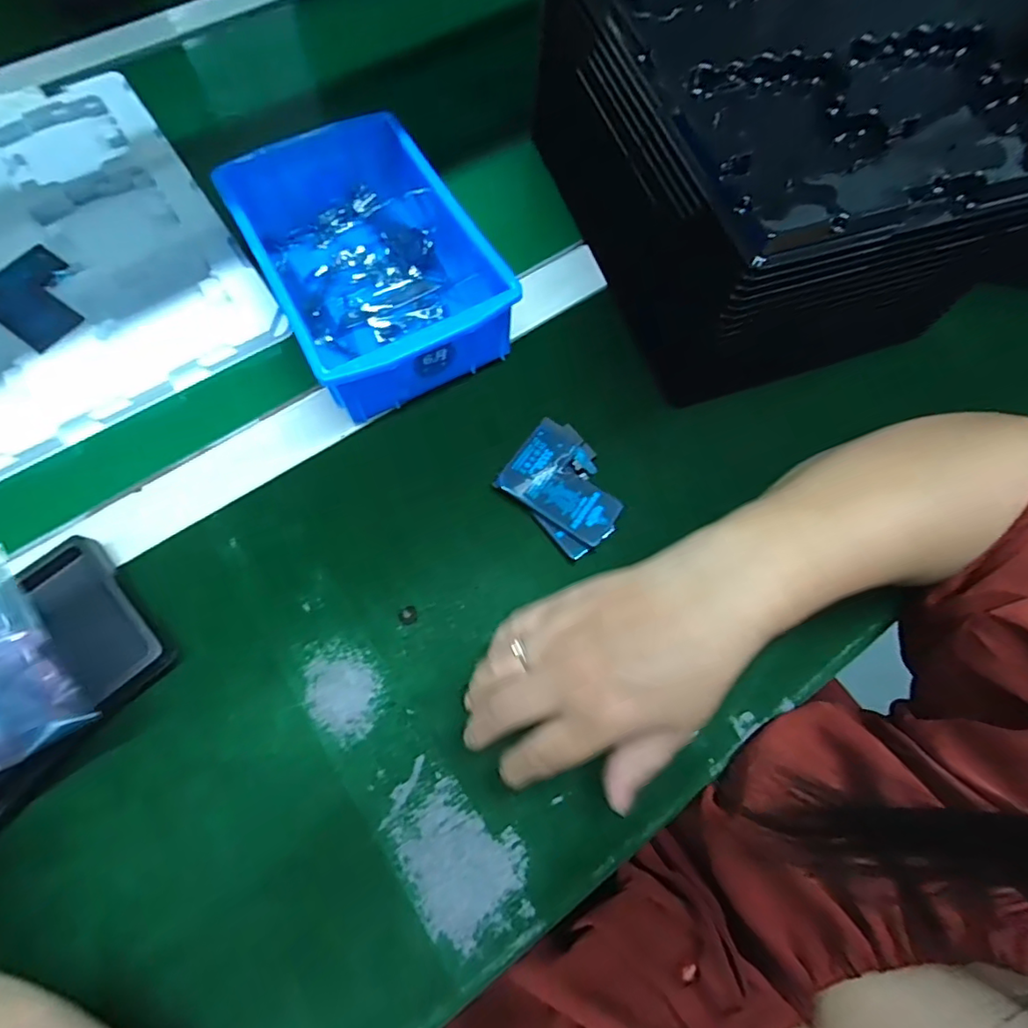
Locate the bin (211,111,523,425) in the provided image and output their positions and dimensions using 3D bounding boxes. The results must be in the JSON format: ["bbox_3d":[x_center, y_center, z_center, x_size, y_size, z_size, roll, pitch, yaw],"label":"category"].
[{"bbox_3d":[-0.097,-0.169,0.378,0.130,0.064,0.198,-27,72,-13],"label":"bin"}]

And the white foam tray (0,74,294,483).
[{"bbox_3d":[-0.364,-0.188,0.403,0.275,0.014,0.329,-32,73,-14],"label":"white foam tray"}]

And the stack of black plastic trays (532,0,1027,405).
[{"bbox_3d":[0.163,-0.240,0.377,0.216,0.147,0.297,-17,71,-8],"label":"stack of black plastic trays"}]

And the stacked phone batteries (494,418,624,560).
[{"bbox_3d":[0.033,-0.017,0.355,0.079,0.015,0.062,43,73,13],"label":"stacked phone batteries"}]

